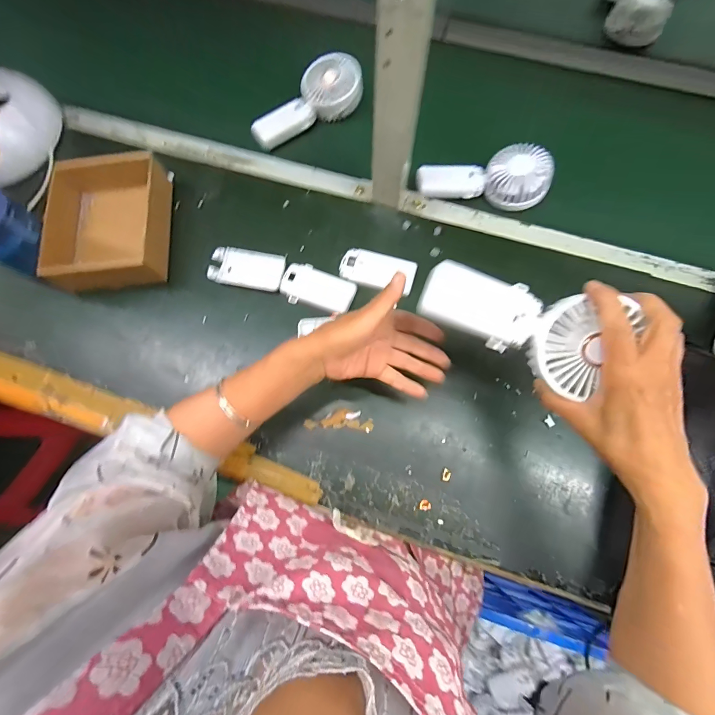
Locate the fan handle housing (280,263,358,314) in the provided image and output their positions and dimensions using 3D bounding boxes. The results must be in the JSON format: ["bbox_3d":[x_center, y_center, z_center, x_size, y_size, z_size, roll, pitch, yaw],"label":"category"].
[{"bbox_3d":[-0.050,-0.089,0.463,0.093,0.012,0.050,19,75,6],"label":"fan handle housing"}]

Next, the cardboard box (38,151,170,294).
[{"bbox_3d":[-0.330,-0.173,0.475,0.147,0.054,0.169,-2,74,0],"label":"cardboard box"}]

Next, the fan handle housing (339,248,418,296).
[{"bbox_3d":[0.026,-0.113,0.464,0.094,0.012,0.045,20,75,7],"label":"fan handle housing"}]

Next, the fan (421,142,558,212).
[{"bbox_3d":[0.180,-0.260,0.514,0.180,0.041,0.074,8,74,3],"label":"fan"}]

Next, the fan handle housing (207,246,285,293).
[{"bbox_3d":[-0.143,-0.117,0.471,0.096,0.014,0.052,10,74,4],"label":"fan handle housing"}]

